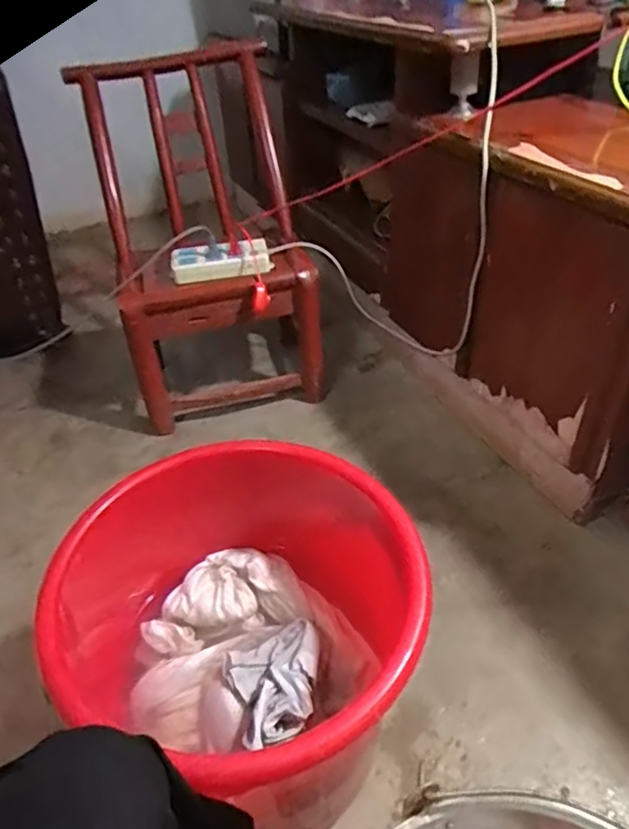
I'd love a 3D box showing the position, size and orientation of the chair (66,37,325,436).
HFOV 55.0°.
[{"bbox_3d":[-0.233,-0.374,1.260,0.380,0.615,0.474,-14,40,-13],"label":"chair"}]

